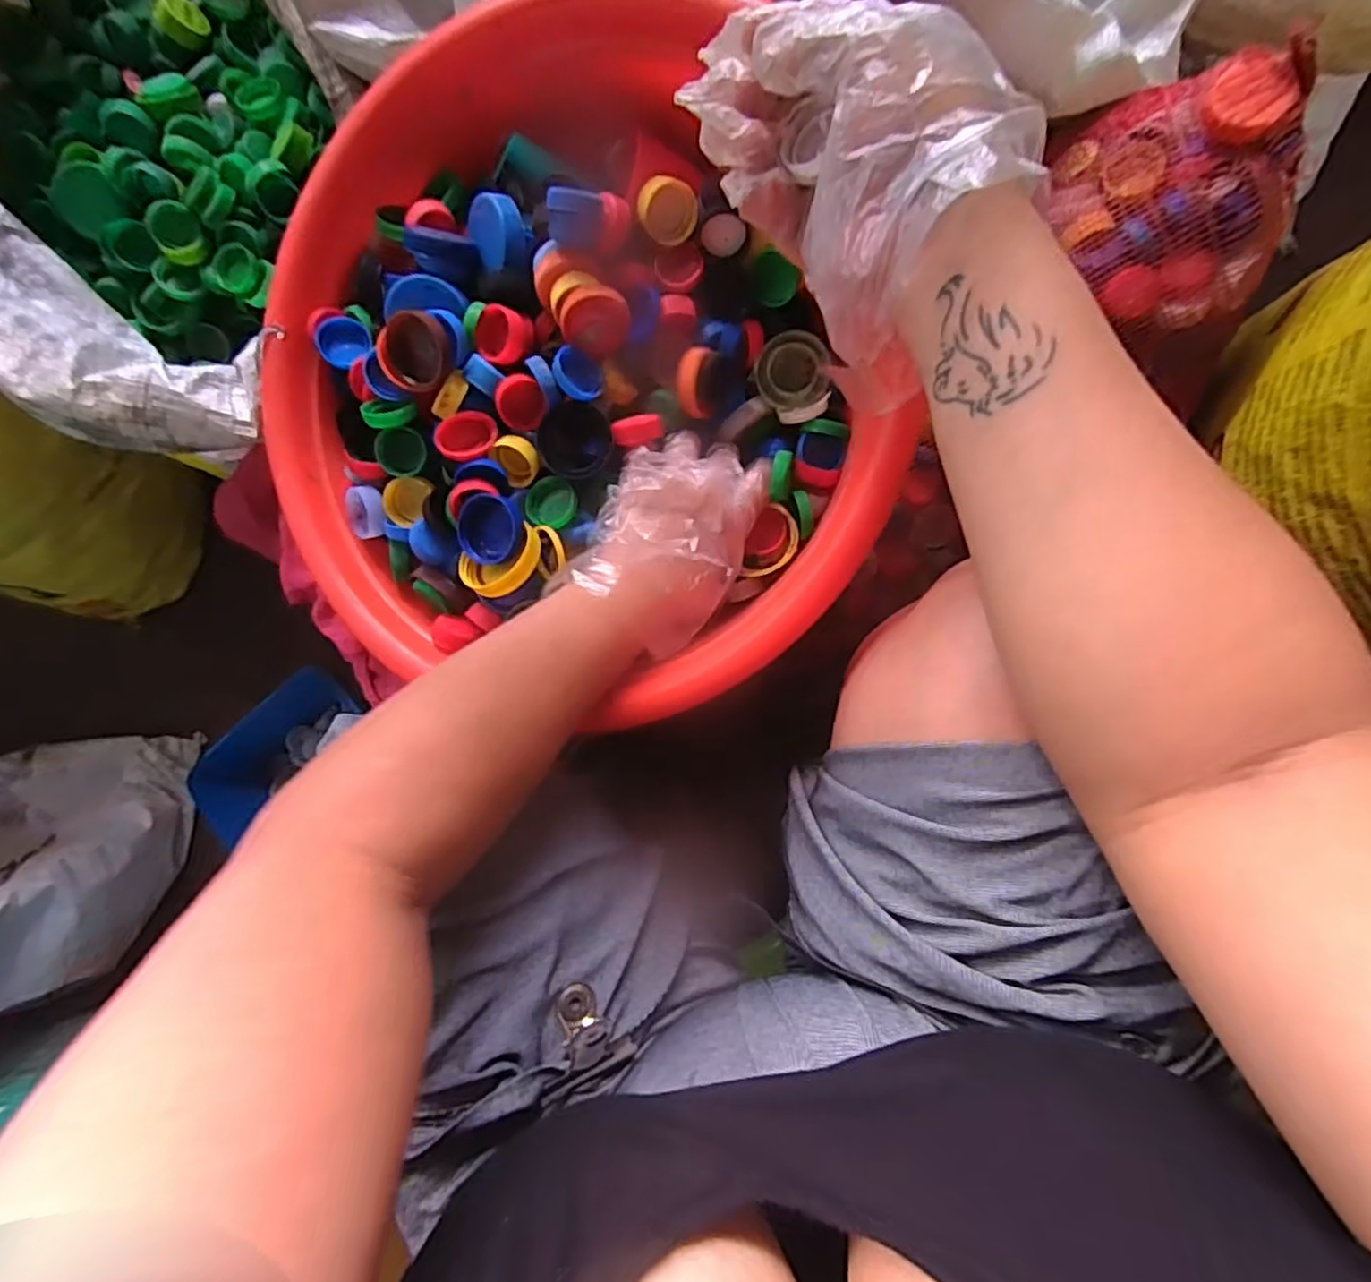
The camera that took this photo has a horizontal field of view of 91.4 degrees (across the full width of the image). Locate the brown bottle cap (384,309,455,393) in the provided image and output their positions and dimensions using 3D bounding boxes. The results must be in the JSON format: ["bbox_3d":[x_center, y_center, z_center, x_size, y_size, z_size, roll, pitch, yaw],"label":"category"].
[{"bbox_3d":[-0.150,-0.165,0.378,0.040,0.013,0.040,11,128,14],"label":"brown bottle cap"}]

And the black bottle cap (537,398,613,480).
[{"bbox_3d":[-0.066,-0.119,0.398,0.044,0.013,0.045,0,90,5],"label":"black bottle cap"}]

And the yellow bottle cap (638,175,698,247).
[{"bbox_3d":[-0.011,-0.252,0.391,0.034,0.034,0.014,-17,46,-12],"label":"yellow bottle cap"}]

